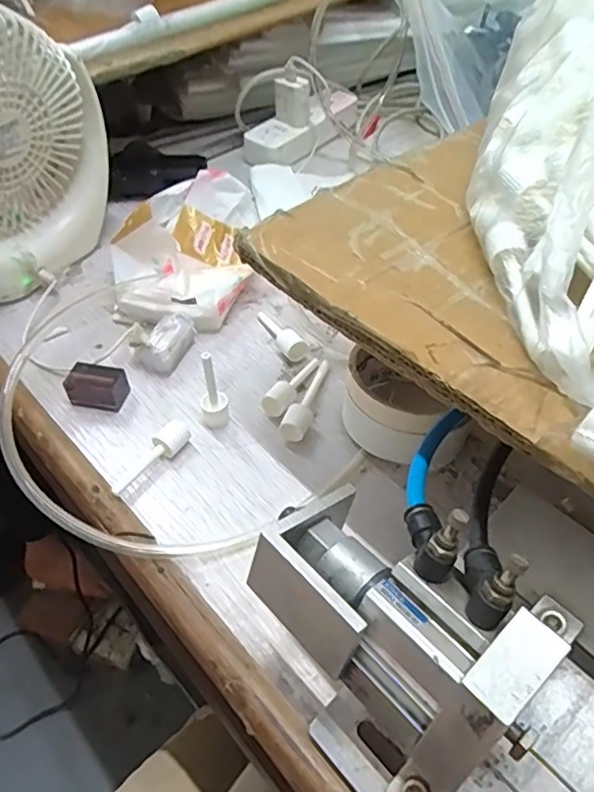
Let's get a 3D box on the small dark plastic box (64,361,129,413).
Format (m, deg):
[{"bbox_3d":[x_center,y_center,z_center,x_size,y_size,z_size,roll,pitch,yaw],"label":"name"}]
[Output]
[{"bbox_3d":[-0.148,-0.006,0.443,0.041,0.024,0.027,12,50,13],"label":"small dark plastic box"}]

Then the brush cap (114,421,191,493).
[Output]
[{"bbox_3d":[-0.098,0.042,0.400,0.015,0.017,0.064,34,58,28],"label":"brush cap"}]

